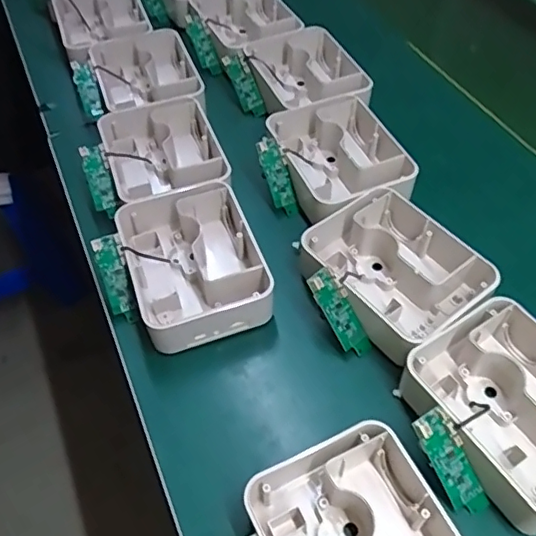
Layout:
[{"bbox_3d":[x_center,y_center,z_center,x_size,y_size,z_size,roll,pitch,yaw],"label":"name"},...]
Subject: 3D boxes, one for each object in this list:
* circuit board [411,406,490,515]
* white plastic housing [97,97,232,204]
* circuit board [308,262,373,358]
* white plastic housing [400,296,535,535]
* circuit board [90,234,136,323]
[{"bbox_3d":[0.113,0.121,0.350,0.022,0.011,0.068,-30,94,-24],"label":"circuit board"},{"bbox_3d":[-0.096,-0.101,0.522,0.101,0.045,0.129,-15,51,-13],"label":"white plastic housing"},{"bbox_3d":[0.054,0.033,0.417,0.024,0.009,0.069,-35,101,-27],"label":"circuit board"},{"bbox_3d":[0.167,0.091,0.373,0.117,0.044,0.129,-24,53,-20],"label":"white plastic housing"},{"bbox_3d":[-0.120,0.009,0.442,0.021,0.005,0.069,-13,94,-5],"label":"circuit board"}]

